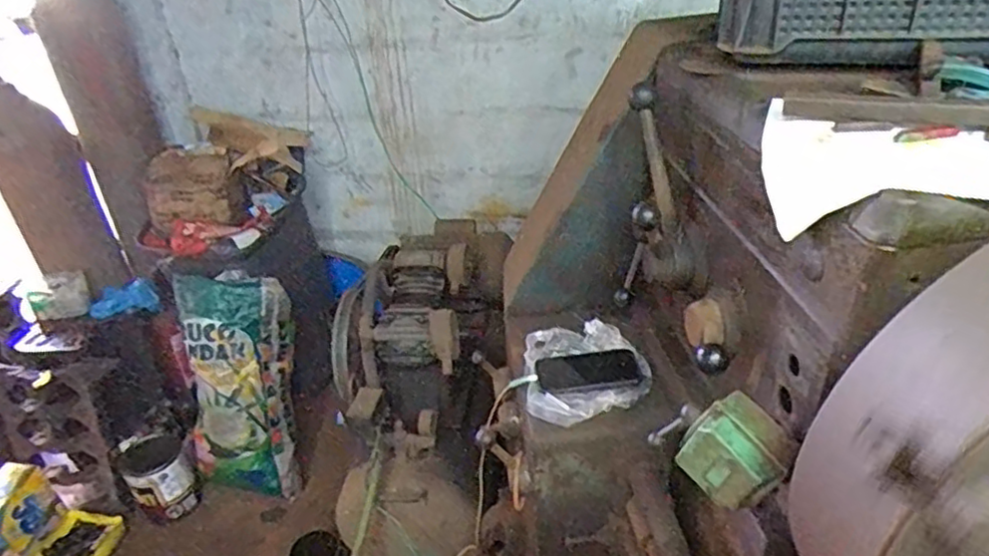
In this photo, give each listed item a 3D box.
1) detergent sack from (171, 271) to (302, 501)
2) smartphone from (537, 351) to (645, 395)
[{"bbox_3d":[-0.676,0.297,1.829,0.283,0.630,0.169,-7,6,-4],"label":"detergent sack"},{"bbox_3d":[0.153,0.152,1.095,0.164,0.014,0.078,-7,32,-3],"label":"smartphone"}]

